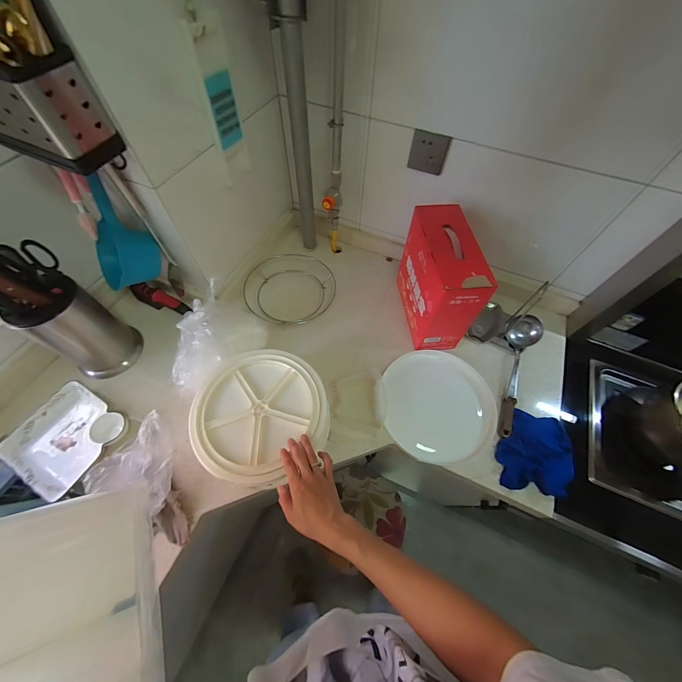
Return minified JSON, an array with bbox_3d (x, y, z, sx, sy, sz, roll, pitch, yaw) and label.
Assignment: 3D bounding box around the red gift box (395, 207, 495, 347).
[{"bbox_3d":[0.246,-0.151,0.750,0.119,0.262,0.264,-3,60,-3],"label":"red gift box"}]

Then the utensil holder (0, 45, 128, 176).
[{"bbox_3d":[-0.444,-0.333,0.421,0.175,0.146,0.106,24,62,12],"label":"utensil holder"}]

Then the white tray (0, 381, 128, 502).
[{"bbox_3d":[-0.615,0.219,0.660,0.202,0.044,0.193,27,63,13],"label":"white tray"}]

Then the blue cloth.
[{"bbox_3d":[0.447,0.249,0.668,0.163,0.042,0.181,9,60,3],"label":"blue cloth"}]

